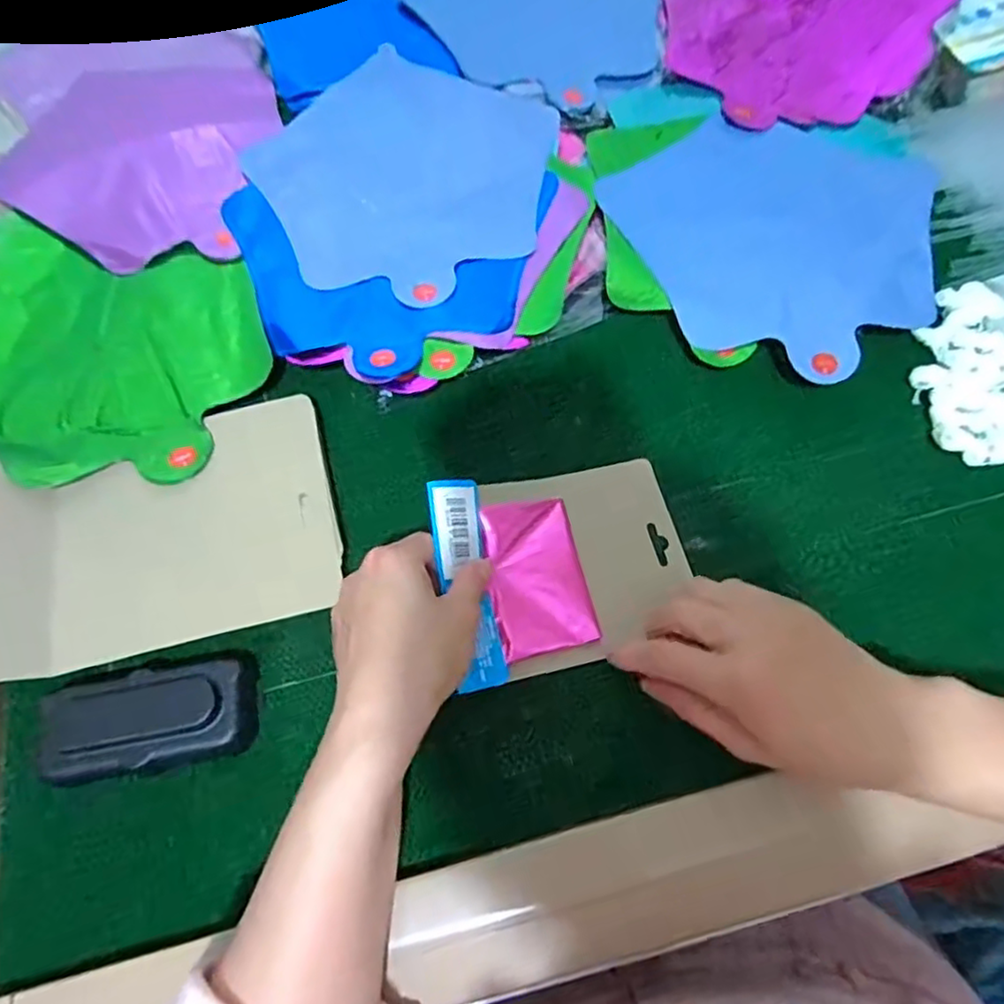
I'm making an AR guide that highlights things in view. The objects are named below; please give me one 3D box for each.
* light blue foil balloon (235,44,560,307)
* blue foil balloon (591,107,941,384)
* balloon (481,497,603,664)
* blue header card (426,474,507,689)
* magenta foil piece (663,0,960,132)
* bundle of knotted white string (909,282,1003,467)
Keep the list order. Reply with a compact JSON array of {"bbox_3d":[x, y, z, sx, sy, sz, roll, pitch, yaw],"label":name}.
[{"bbox_3d":[-0.071,-0.248,0.488,0.227,0.010,0.227,0,64,0],"label":"light blue foil balloon"},{"bbox_3d":[0.196,-0.197,0.462,0.218,0.013,0.225,0,64,0],"label":"blue foil balloon"},{"bbox_3d":[0.019,0.039,0.371,0.054,0.013,0.088,-12,65,-5],"label":"balloon"},{"bbox_3d":[-0.019,0.043,0.354,0.033,0.006,0.112,-2,76,-32],"label":"blue header card"},{"bbox_3d":[0.258,-0.442,0.560,0.230,0.042,0.304,21,66,10],"label":"magenta foil piece"},{"bbox_3d":[0.304,-0.085,0.422,0.073,0.012,0.132,-2,64,-1],"label":"bundle of knotted white string"}]

